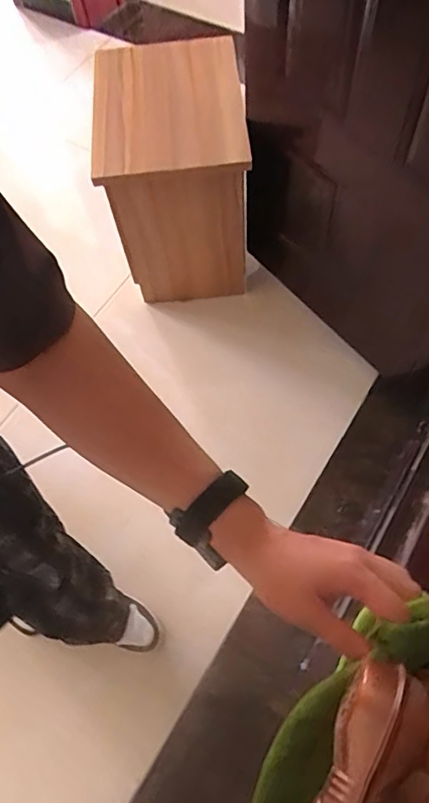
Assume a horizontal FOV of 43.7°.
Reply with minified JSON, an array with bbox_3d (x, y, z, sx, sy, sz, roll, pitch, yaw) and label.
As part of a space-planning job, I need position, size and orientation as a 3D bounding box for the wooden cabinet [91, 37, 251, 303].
[{"bbox_3d":[-0.100,-0.602,1.459,0.344,0.494,0.450,-6,64,1],"label":"wooden cabinet"}]

